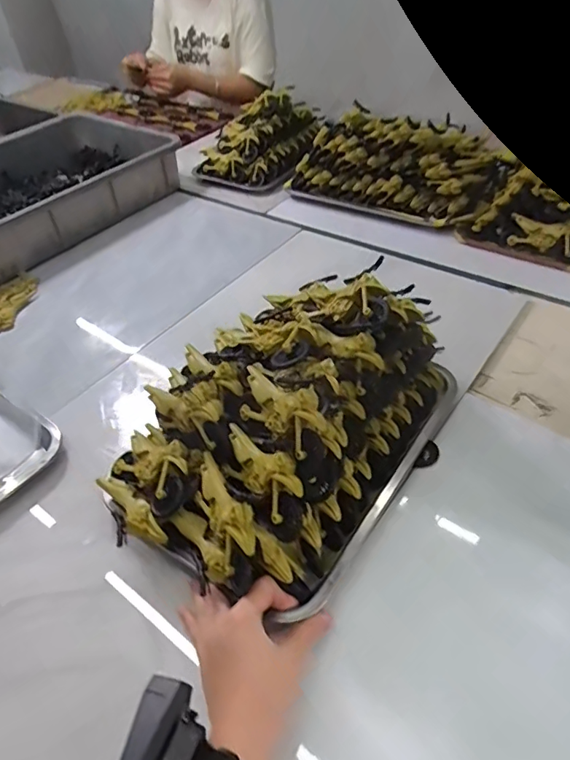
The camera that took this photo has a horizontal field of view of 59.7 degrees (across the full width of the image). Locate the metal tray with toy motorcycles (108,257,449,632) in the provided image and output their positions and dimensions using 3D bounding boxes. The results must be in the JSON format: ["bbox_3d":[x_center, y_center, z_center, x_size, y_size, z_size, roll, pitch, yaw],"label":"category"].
[{"bbox_3d":[0.000,0.024,0.481,0.243,0.139,0.324,22,50,25],"label":"metal tray with toy motorcycles"}]

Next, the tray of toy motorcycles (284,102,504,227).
[{"bbox_3d":[0.208,-0.402,0.916,0.360,0.142,0.186,26,52,28],"label":"tray of toy motorcycles"}]

